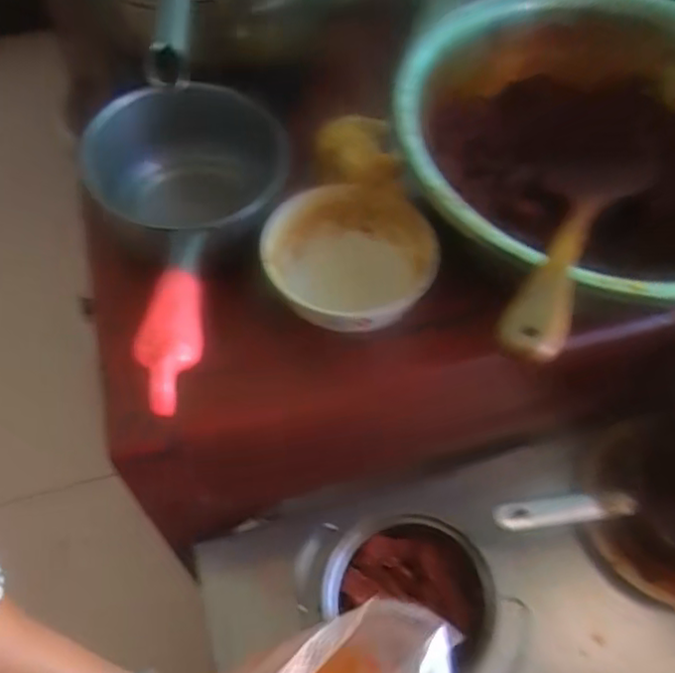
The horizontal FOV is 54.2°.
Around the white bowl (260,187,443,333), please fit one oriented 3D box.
[{"bbox_3d":[0.012,-0.052,0.548,0.135,0.087,0.128,1,60,-2],"label":"white bowl"}]

